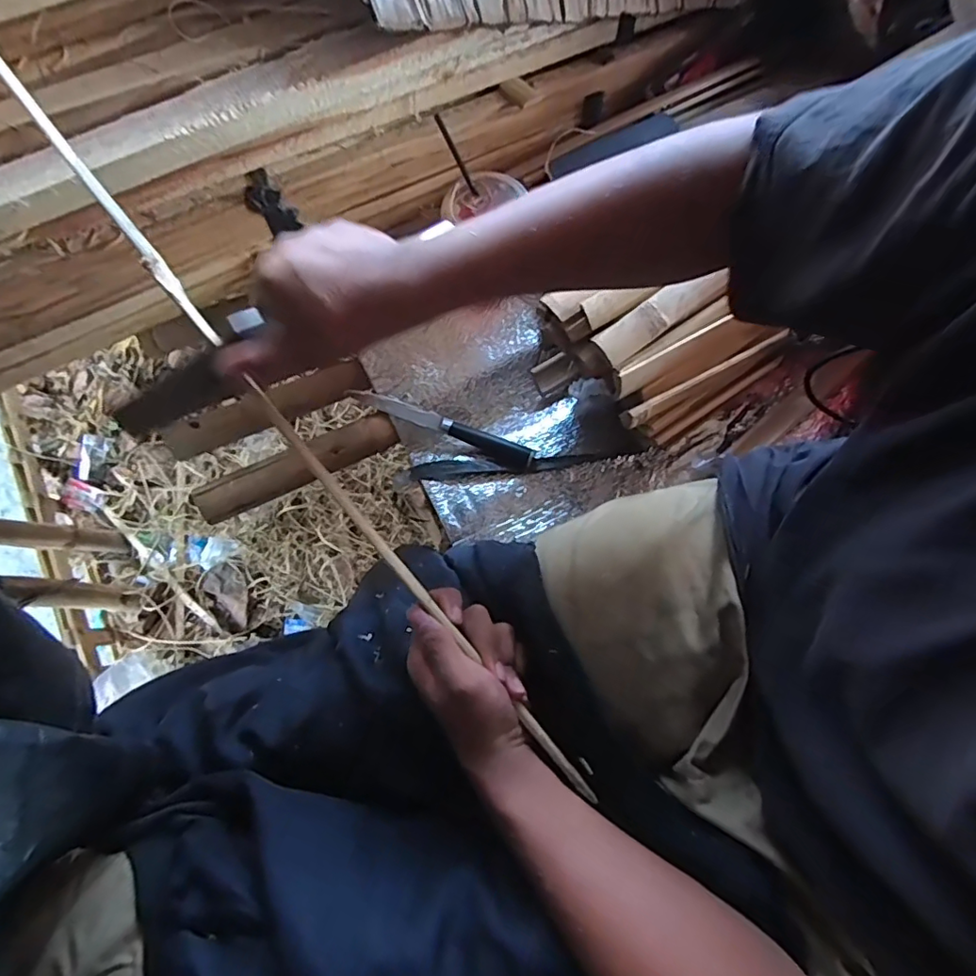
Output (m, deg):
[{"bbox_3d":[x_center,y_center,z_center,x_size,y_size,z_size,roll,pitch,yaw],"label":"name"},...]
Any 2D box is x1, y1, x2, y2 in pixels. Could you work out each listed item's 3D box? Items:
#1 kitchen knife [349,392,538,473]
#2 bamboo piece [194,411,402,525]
[{"bbox_3d":[-0.053,-0.073,0.629,0.220,0.021,0.024,24,73,5],"label":"kitchen knife"},{"bbox_3d":[-0.214,-0.025,0.632,0.229,0.030,0.042,-24,75,-9],"label":"bamboo piece"}]

